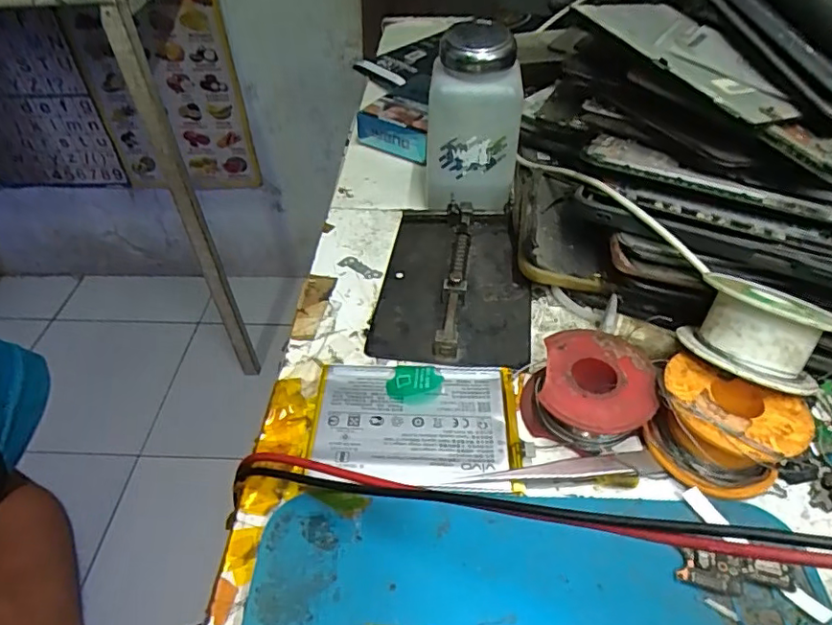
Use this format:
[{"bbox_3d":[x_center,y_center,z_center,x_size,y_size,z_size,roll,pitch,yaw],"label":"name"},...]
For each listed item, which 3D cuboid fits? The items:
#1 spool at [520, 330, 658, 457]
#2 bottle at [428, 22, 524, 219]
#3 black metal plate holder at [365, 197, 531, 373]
[{"bbox_3d":[0.072,0.032,0.237,0.048,0.023,0.048,10,46,11],"label":"spool"},{"bbox_3d":[0.032,-0.108,0.326,0.053,0.100,0.048,4,46,5],"label":"bottle"},{"bbox_3d":[0.021,-0.020,0.300,0.077,0.013,0.118,5,46,6],"label":"black metal plate holder"}]

